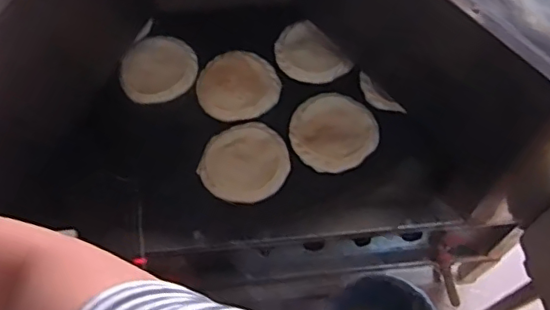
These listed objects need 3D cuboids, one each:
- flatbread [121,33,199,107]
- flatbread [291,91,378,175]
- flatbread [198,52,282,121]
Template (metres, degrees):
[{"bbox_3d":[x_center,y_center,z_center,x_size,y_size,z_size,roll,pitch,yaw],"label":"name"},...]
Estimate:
[{"bbox_3d":[-0.196,-0.152,0.978,0.120,0.028,0.134,-6,65,0],"label":"flatbread"},{"bbox_3d":[0.088,-0.039,0.907,0.124,0.020,0.136,-1,65,2],"label":"flatbread"},{"bbox_3d":[-0.062,-0.118,0.950,0.130,0.018,0.126,-1,65,2],"label":"flatbread"}]

